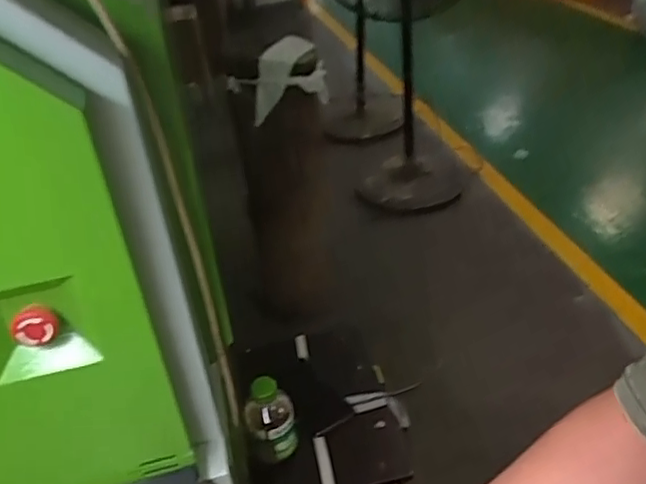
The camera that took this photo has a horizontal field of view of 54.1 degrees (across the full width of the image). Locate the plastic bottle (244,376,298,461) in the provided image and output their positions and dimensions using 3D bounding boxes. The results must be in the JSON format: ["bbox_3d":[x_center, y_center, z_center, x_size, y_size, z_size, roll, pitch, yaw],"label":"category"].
[{"bbox_3d":[-0.076,0.258,0.923,0.070,0.136,0.057,-9,35,-7],"label":"plastic bottle"}]

